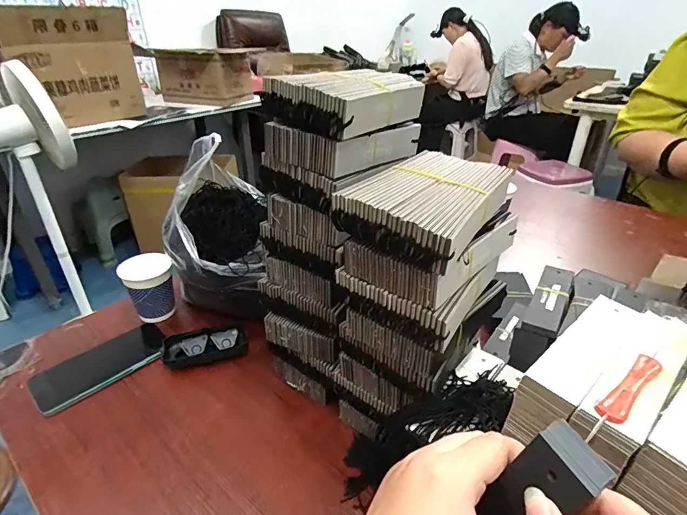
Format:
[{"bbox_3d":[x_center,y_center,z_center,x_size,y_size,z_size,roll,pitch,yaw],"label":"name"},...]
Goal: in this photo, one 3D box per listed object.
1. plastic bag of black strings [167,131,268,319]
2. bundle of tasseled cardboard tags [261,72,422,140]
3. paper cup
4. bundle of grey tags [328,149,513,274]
[{"bbox_3d":[-0.182,-0.045,0.579,0.135,0.196,0.184,-9,32,-15],"label":"plastic bag of black strings"},{"bbox_3d":[0.003,-0.154,0.392,0.107,0.039,0.130,24,38,36],"label":"bundle of tasseled cardboard tags"},{"bbox_3d":[-0.292,0.047,0.616,0.068,0.081,0.070,0,31,0],"label":"paper cup"},{"bbox_3d":[0.072,-0.050,0.339,0.105,0.039,0.126,23,38,35],"label":"bundle of grey tags"}]

